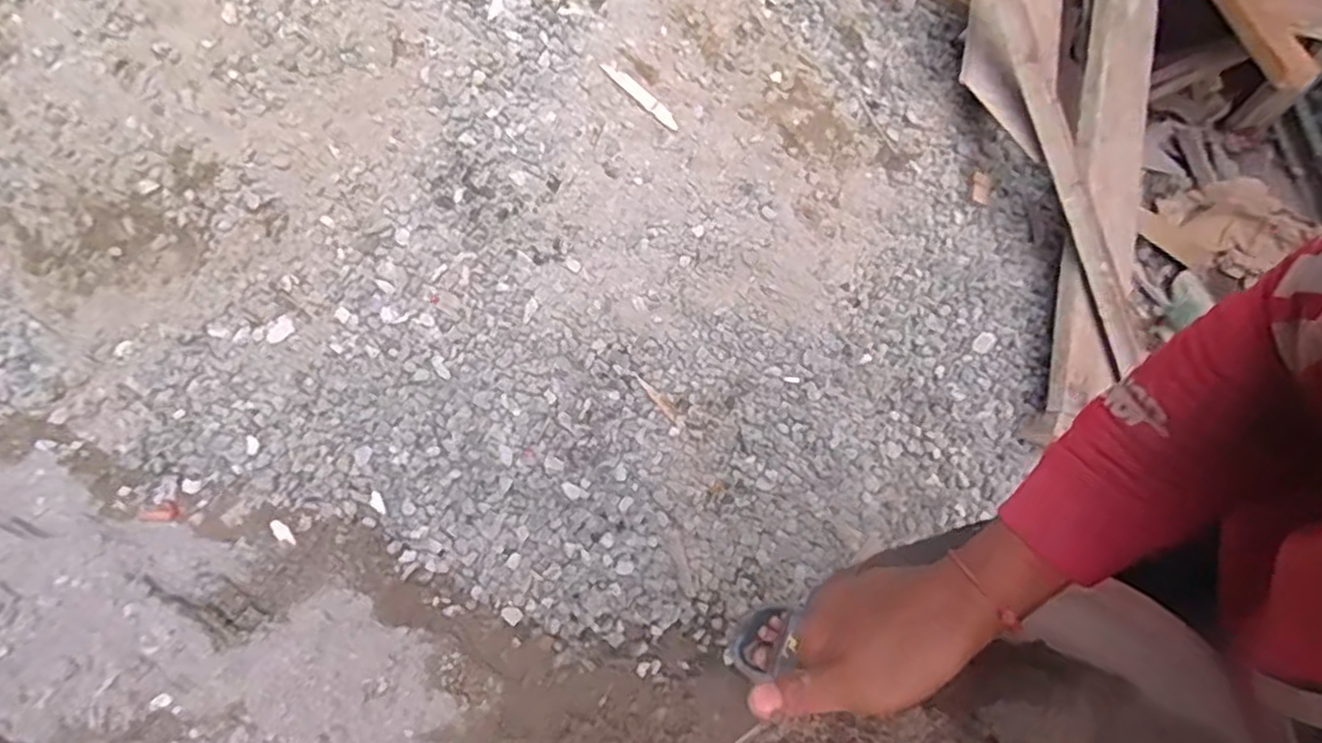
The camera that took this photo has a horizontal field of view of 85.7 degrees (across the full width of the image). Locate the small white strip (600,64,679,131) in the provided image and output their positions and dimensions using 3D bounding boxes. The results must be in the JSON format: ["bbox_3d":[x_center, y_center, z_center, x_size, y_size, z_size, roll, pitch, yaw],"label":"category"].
[{"bbox_3d":[-0.032,-0.444,1.146,0.152,0.005,0.021,40,89,-1],"label":"small white strip"}]

